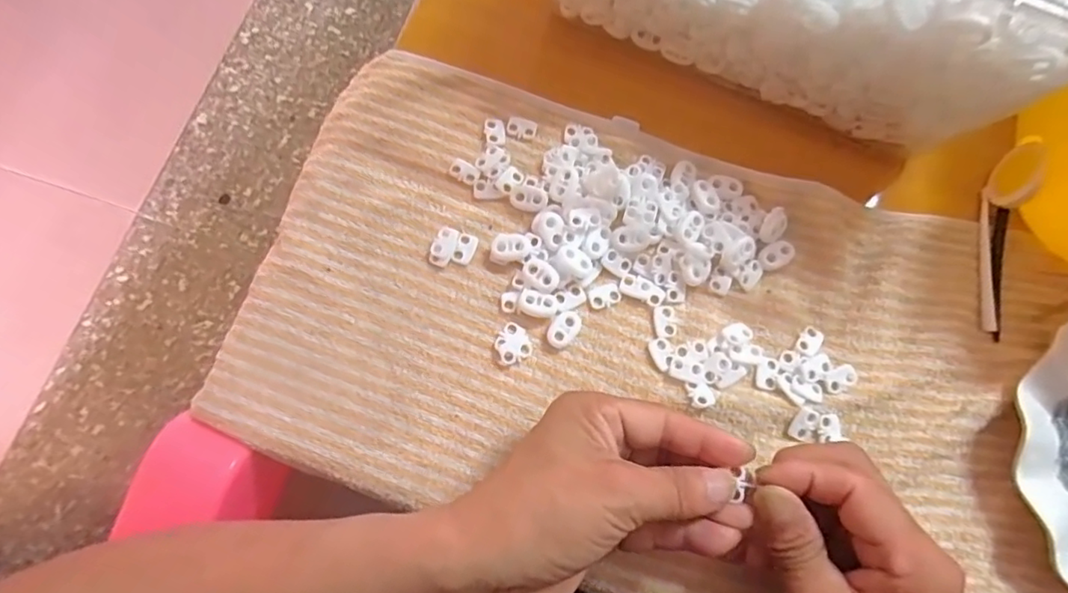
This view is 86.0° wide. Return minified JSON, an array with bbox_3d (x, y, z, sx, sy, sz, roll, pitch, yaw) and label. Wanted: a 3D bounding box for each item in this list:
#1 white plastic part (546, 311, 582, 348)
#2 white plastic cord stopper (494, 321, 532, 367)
[{"bbox_3d":[0.017,0.018,0.323,0.014,0.005,0.023,37,76,6],"label":"white plastic part"},{"bbox_3d":[-0.012,0.026,0.320,0.018,0.006,0.022,-15,77,-8],"label":"white plastic cord stopper"}]

